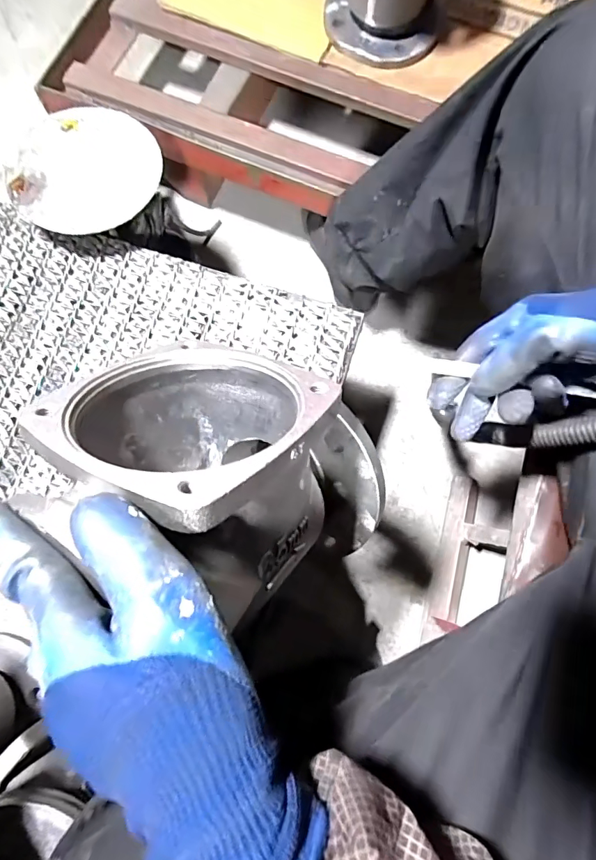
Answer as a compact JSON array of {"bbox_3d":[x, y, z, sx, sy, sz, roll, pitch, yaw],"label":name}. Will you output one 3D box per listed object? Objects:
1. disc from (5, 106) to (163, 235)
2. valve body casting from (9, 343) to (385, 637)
[{"bbox_3d":[-0.241,-0.295,0.508,0.164,0.015,0.156,0,75,0],"label":"disc"},{"bbox_3d":[-0.060,0.042,0.309,0.159,0.160,0.185,19,38,35],"label":"valve body casting"}]

